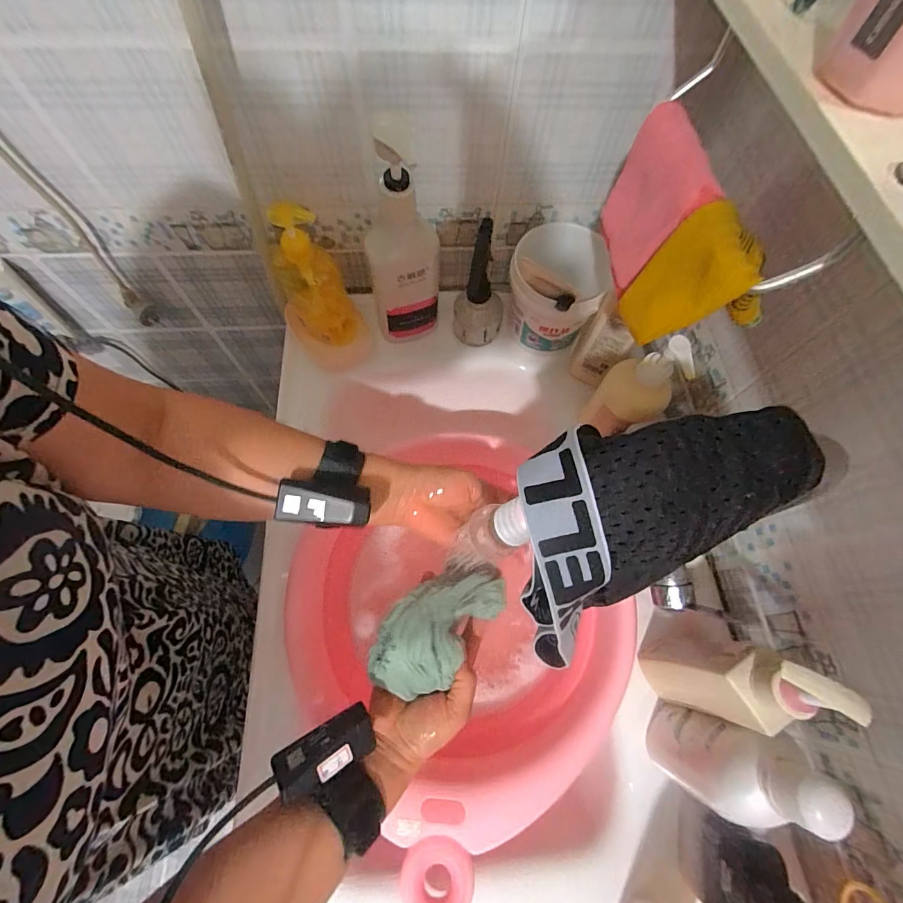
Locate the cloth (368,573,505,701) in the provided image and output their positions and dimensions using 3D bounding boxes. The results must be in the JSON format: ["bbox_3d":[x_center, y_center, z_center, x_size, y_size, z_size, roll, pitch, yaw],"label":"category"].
[{"bbox_3d":[-0.011,0.156,0.367,0.073,0.061,0.135,41,74,13],"label":"cloth"}]

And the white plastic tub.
[{"bbox_3d":[0.125,-0.203,0.525,0.106,0.123,0.134,10,69,3],"label":"white plastic tub"}]

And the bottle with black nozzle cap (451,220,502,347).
[{"bbox_3d":[0.041,-0.203,0.527,0.067,0.143,0.059,-41,75,-15],"label":"bottle with black nozzle cap"}]

